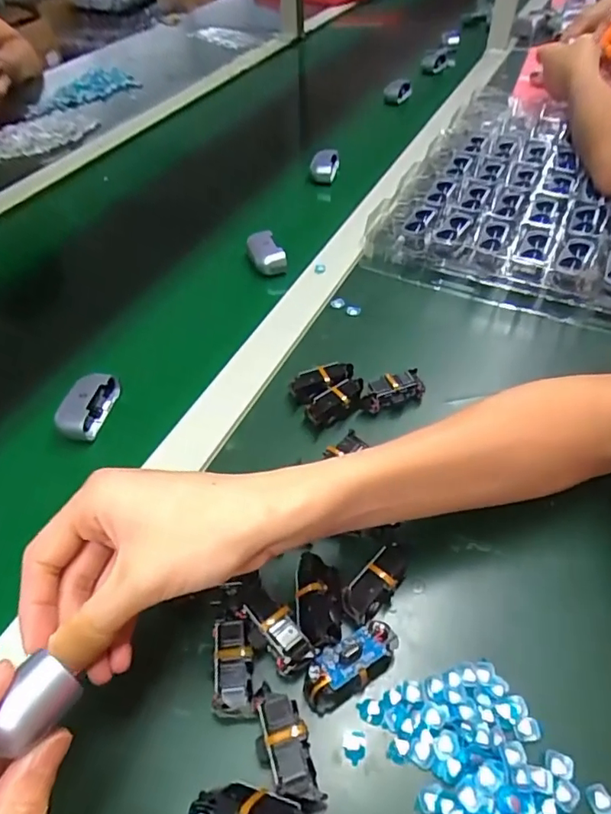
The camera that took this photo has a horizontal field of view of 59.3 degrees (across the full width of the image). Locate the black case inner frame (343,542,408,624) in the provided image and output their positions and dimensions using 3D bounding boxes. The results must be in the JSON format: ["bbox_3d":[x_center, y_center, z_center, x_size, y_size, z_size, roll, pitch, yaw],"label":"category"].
[{"bbox_3d":[0.044,0.103,0.317,0.021,0.018,0.054,32,56,28],"label":"black case inner frame"}]

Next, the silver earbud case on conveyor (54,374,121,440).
[{"bbox_3d":[-0.173,-0.001,0.424,0.025,0.025,0.058,7,48,9],"label":"silver earbud case on conveyor"}]

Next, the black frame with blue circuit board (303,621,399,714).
[{"bbox_3d":[0.023,0.137,0.284,0.055,0.018,0.024,-22,50,-17],"label":"black frame with blue circuit board"}]

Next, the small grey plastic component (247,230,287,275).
[{"bbox_3d":[-0.042,-0.161,0.560,0.028,0.023,0.052,-18,49,-14],"label":"small grey plastic component"}]

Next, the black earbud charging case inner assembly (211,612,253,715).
[{"bbox_3d":[-0.038,0.140,0.290,0.020,0.026,0.050,-5,47,-2],"label":"black earbud charging case inner assembly"}]

